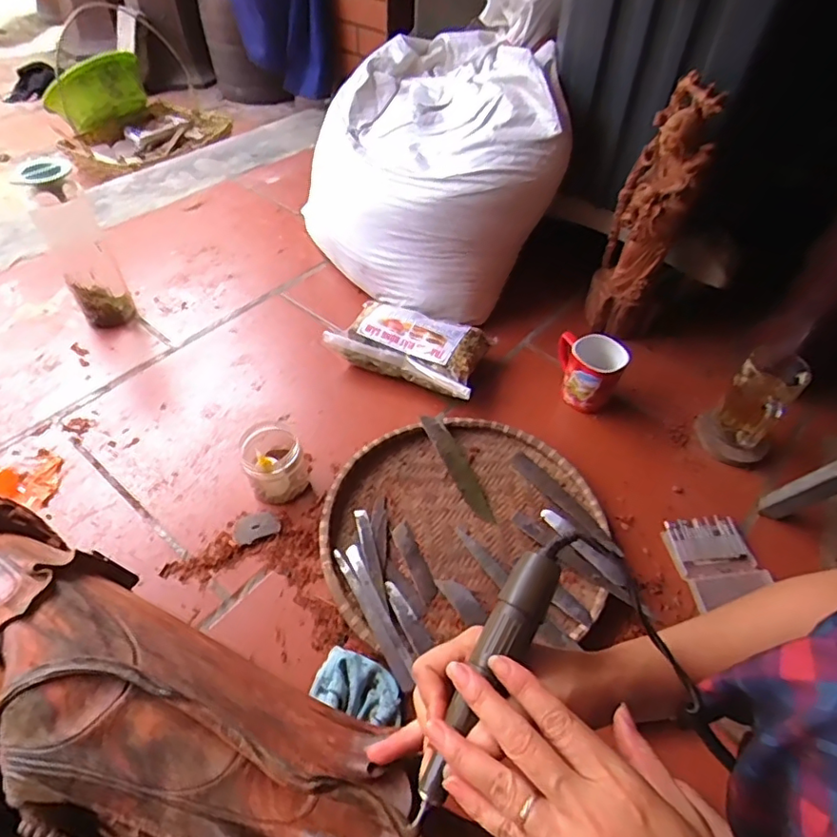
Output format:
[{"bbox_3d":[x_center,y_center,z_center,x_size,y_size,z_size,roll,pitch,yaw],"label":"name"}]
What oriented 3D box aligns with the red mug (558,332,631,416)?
[{"bbox_3d":[0.244,-0.065,0.809,0.097,0.093,0.078,17,50,14],"label":"red mug"}]

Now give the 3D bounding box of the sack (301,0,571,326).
[{"bbox_3d":[0.011,-0.442,0.941,0.408,0.360,0.450,-1,49,-4],"label":"sack"}]

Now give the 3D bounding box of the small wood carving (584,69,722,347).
[{"bbox_3d":[0.337,-0.287,0.816,0.106,0.345,0.109,25,53,20],"label":"small wood carving"}]

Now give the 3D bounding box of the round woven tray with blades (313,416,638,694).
[{"bbox_3d":[0.054,0.128,0.675,0.333,0.032,0.304,-8,49,-7],"label":"round woven tray with blades"}]

